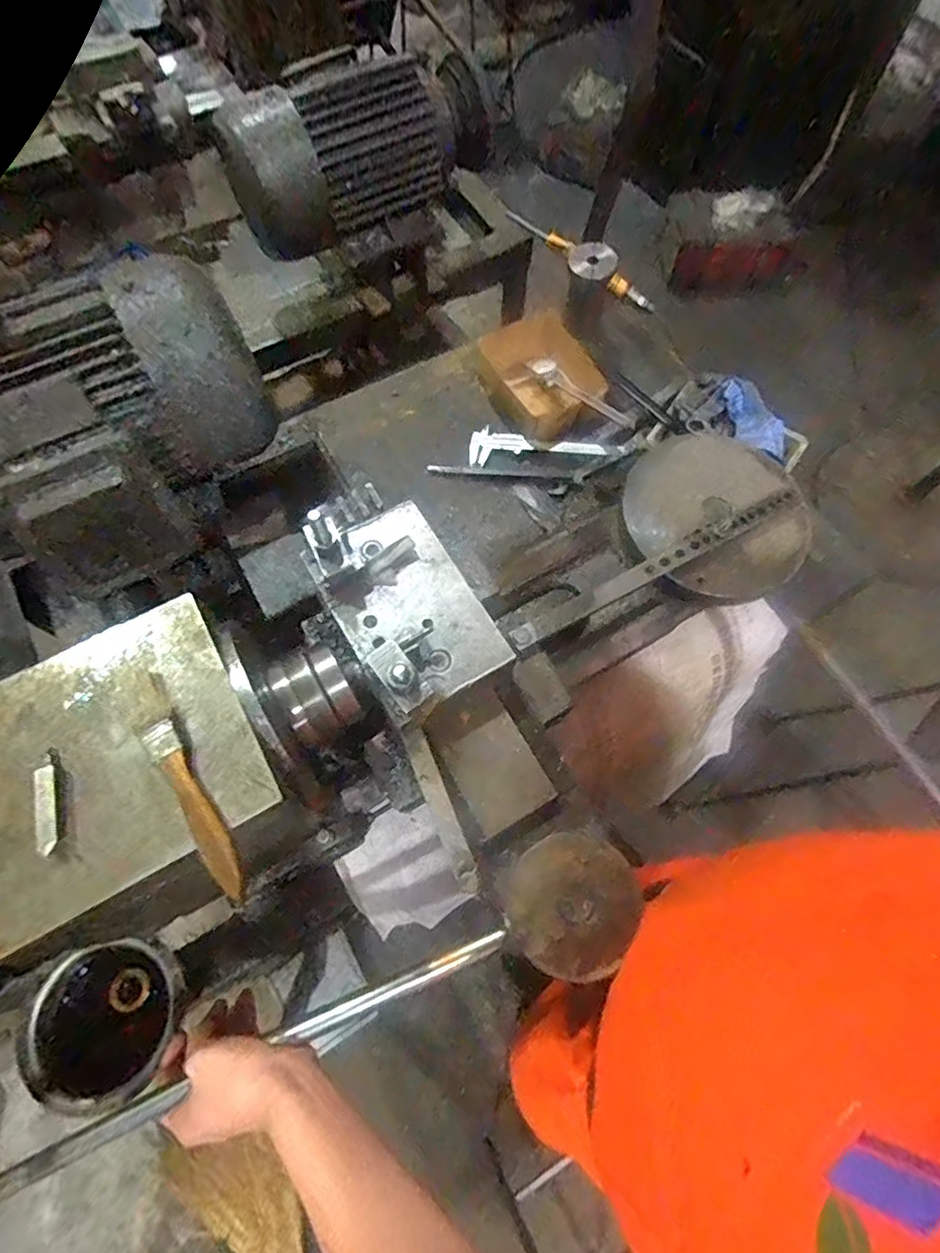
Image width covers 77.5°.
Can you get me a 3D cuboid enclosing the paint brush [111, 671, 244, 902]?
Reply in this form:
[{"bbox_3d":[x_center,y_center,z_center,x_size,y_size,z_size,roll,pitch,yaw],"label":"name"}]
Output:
[{"bbox_3d":[-0.166,0.088,0.337,0.025,0.009,0.142,-33,72,-13],"label":"paint brush"}]

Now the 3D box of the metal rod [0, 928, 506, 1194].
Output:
[{"bbox_3d":[-0.155,0.308,0.422,0.390,0.014,0.014,-24,70,-5],"label":"metal rod"}]

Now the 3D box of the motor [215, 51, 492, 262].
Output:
[{"bbox_3d":[-0.166,-0.625,0.759,0.303,0.145,0.148,-26,71,-11],"label":"motor"}]

